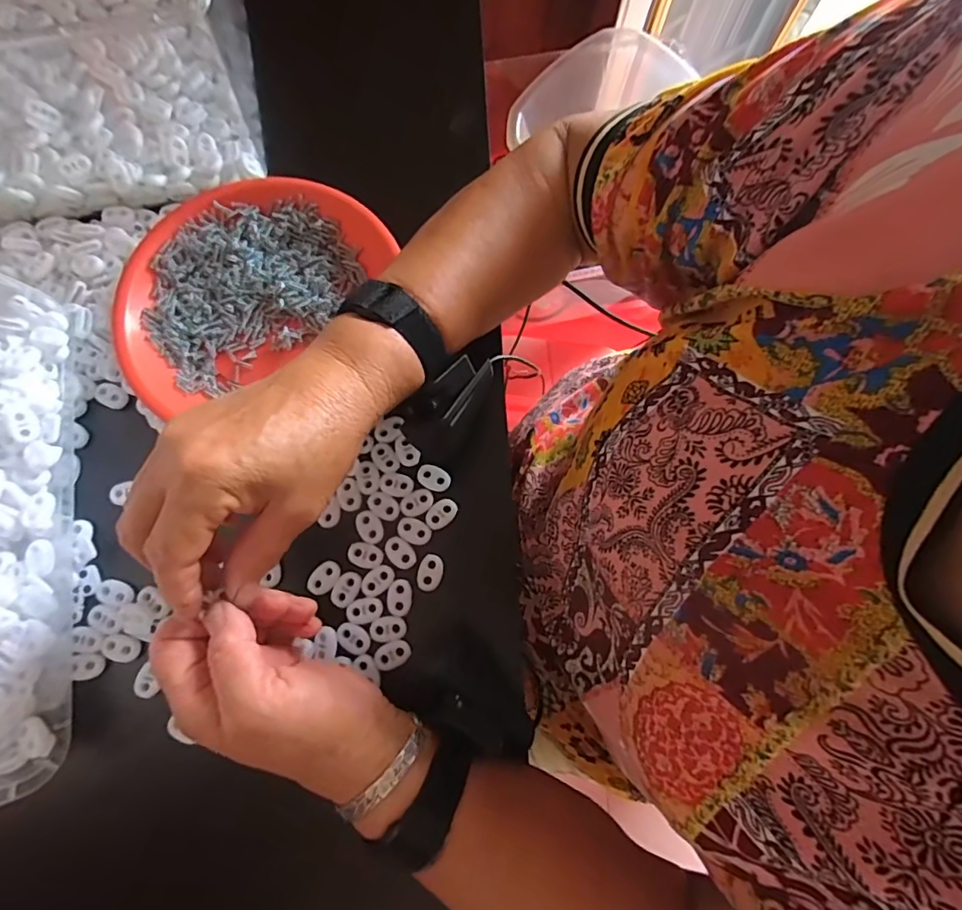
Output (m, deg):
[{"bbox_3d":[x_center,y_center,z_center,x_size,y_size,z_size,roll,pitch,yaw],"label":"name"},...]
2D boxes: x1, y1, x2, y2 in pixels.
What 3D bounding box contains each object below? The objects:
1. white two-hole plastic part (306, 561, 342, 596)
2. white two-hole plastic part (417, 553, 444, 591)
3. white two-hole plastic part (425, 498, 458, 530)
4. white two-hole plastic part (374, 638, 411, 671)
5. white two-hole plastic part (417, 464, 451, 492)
[{"bbox_3d":[-0.101,0.079,0.333,0.016,0.004,0.023,43,79,9],"label":"white two-hole plastic part"},{"bbox_3d":[-0.033,0.076,0.336,0.016,0.004,0.022,17,76,3],"label":"white two-hole plastic part"},{"bbox_3d":[-0.026,0.039,0.343,0.016,0.004,0.023,43,79,9],"label":"white two-hole plastic part"},{"bbox_3d":[-0.055,0.124,0.323,0.022,0.004,0.015,-28,78,-8],"label":"white two-hole plastic part"},{"bbox_3d":[-0.032,0.015,0.350,0.022,0.004,0.016,18,76,3],"label":"white two-hole plastic part"}]

